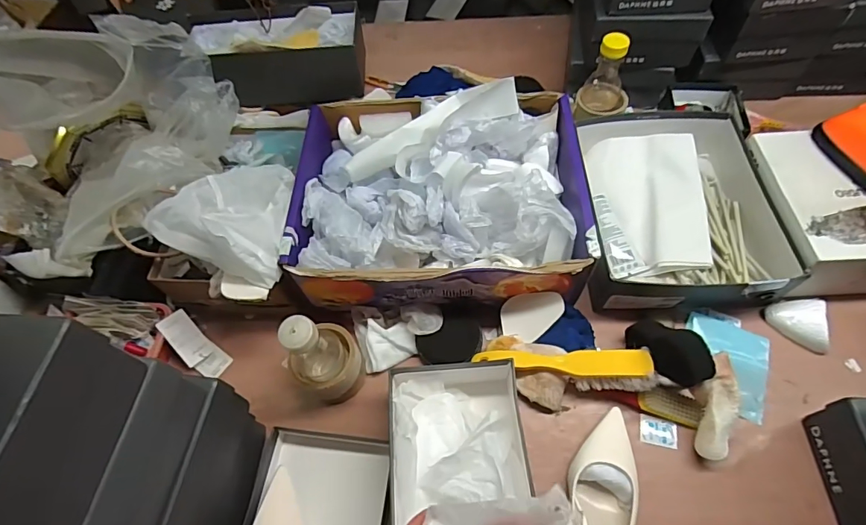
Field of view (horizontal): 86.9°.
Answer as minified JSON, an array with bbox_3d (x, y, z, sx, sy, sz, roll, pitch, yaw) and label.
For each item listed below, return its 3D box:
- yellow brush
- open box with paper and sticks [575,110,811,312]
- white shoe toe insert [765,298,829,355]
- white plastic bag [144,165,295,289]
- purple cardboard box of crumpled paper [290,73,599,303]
[{"bbox_3d":[0.171,0.132,0.603,0.221,0.034,0.054,5,61,7],"label":"yellow brush"},{"bbox_3d":[0.356,-0.090,0.716,0.261,0.088,0.327,-2,60,3],"label":"open box with paper and sticks"},{"bbox_3d":[0.508,0.085,0.633,0.067,0.034,0.069,4,61,7],"label":"white shoe toe insert"},{"bbox_3d":[-0.289,-0.076,0.616,0.170,0.081,0.207,-3,60,3],"label":"white plastic bag"},{"bbox_3d":[0.007,-0.107,0.678,0.403,0.135,0.320,-2,60,4],"label":"purple cardboard box of crumpled paper"}]

